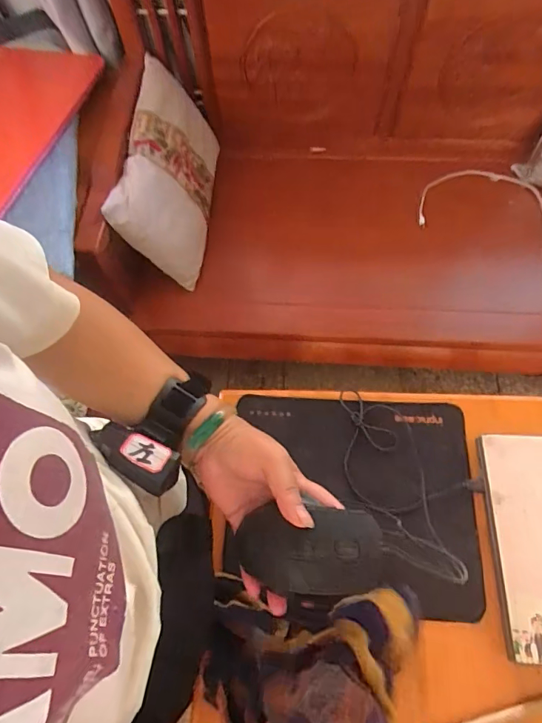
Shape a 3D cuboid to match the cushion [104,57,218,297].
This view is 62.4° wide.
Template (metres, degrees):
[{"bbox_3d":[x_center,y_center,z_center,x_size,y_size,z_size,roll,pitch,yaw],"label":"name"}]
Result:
[{"bbox_3d":[-0.227,-0.447,1.072,0.112,0.295,0.465,-8,65,34],"label":"cushion"}]

